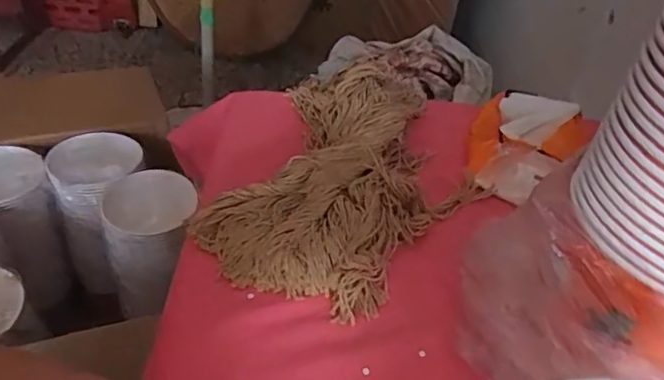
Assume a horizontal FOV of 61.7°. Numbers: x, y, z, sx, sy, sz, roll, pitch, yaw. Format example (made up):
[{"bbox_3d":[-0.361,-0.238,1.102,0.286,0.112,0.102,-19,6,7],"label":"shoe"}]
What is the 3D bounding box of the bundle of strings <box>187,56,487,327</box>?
[{"bbox_3d":[0.027,-0.028,0.563,0.226,0.053,0.348,15,40,9],"label":"bundle of strings"}]

